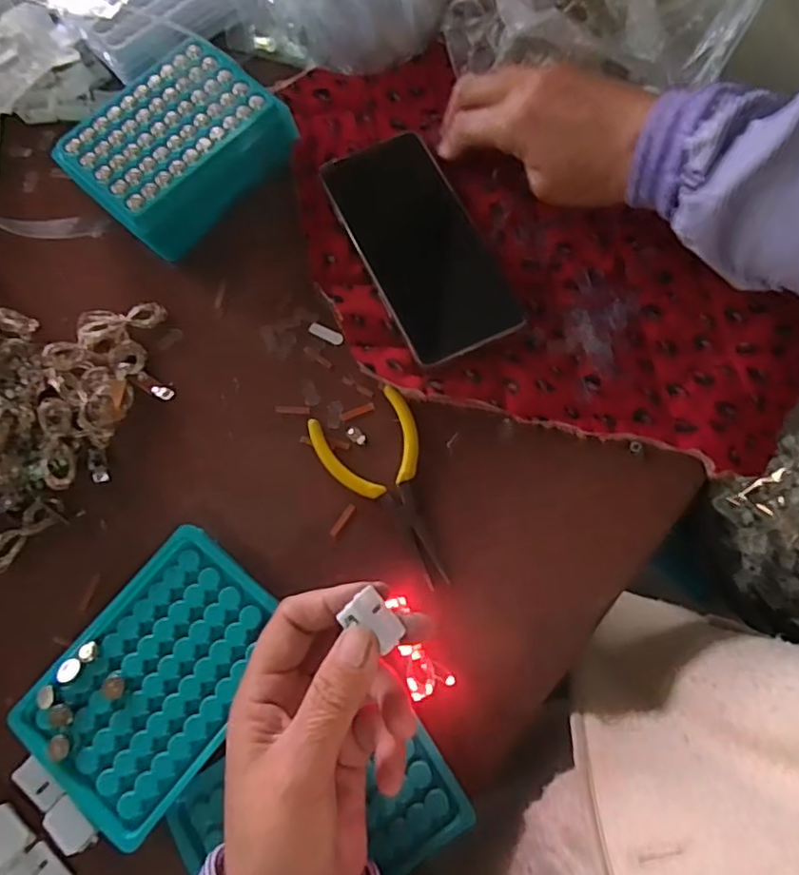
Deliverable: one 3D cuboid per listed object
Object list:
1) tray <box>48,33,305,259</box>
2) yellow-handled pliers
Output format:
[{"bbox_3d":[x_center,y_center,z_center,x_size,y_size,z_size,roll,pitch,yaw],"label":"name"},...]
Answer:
[{"bbox_3d":[-0.149,-0.196,0.407,0.108,0.038,0.130,39,78,12],"label":"tray"},{"bbox_3d":[-0.002,0.029,0.357,0.061,0.006,0.119,-29,75,-6],"label":"yellow-handled pliers"}]

